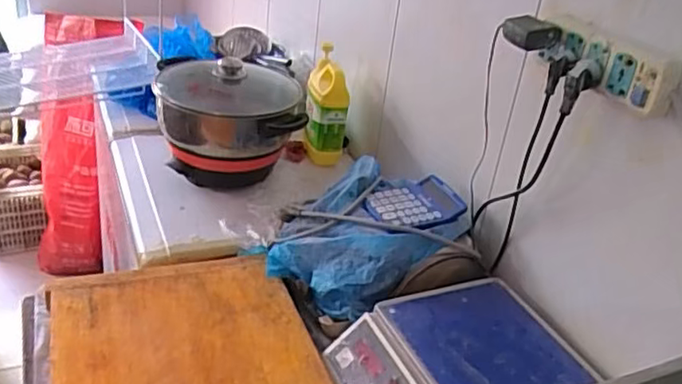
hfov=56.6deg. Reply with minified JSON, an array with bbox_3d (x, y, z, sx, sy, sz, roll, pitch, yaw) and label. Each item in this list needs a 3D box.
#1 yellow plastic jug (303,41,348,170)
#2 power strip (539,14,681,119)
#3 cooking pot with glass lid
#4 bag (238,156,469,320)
[{"bbox_3d":[-0.034,-0.187,1.433,0.094,0.221,0.130,6,29,-3],"label":"yellow plastic jug"},{"bbox_3d":[0.324,-0.166,0.800,0.039,0.066,0.224,-8,33,-26],"label":"power strip"},{"bbox_3d":[-0.228,-0.135,1.285,0.284,0.230,0.240,0,30,-14],"label":"cooking pot with glass lid"},{"bbox_3d":[0.030,0.075,1.061,0.263,0.144,0.285,-21,40,-41],"label":"bag"}]

